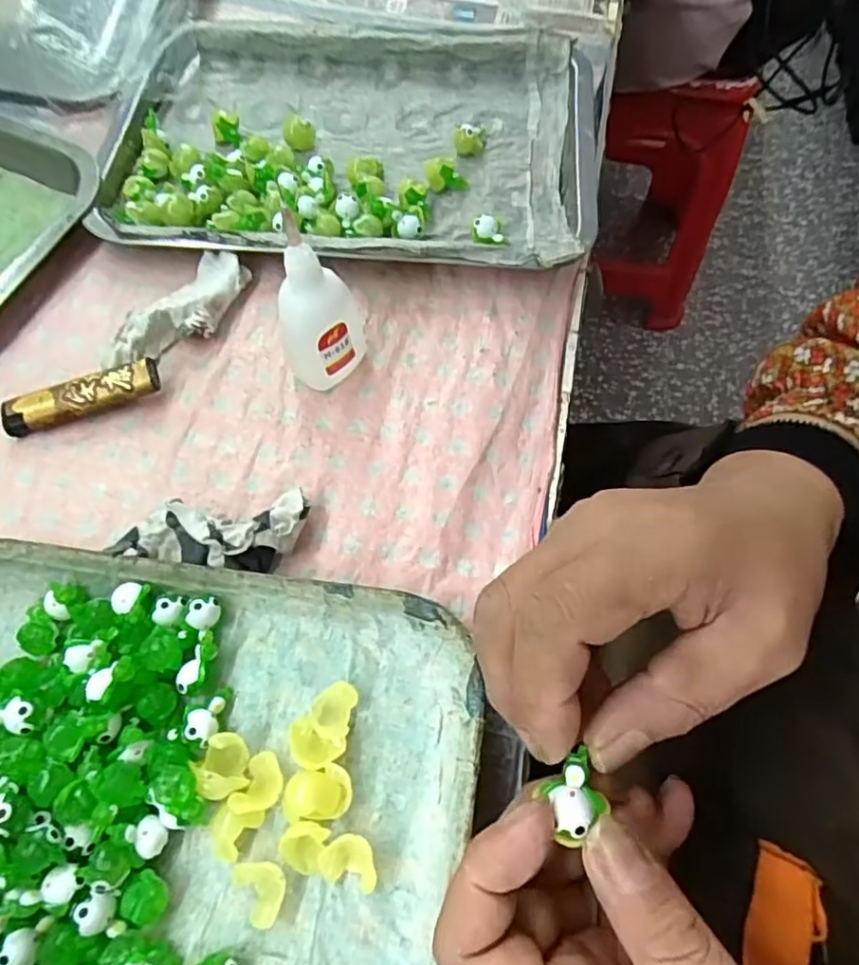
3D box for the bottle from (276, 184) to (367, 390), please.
[{"bbox_3d":[-0.055,-0.086,0.301,0.032,0.101,0.034,9,66,4],"label":"bottle"}]

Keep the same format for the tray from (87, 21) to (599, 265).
[{"bbox_3d":[-0.047,-0.225,0.403,0.302,0.029,0.207,5,66,1],"label":"tray"}]

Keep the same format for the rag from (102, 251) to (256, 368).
[{"bbox_3d":[-0.144,-0.098,0.350,0.093,0.019,0.045,-40,72,-17],"label":"rag"}]

